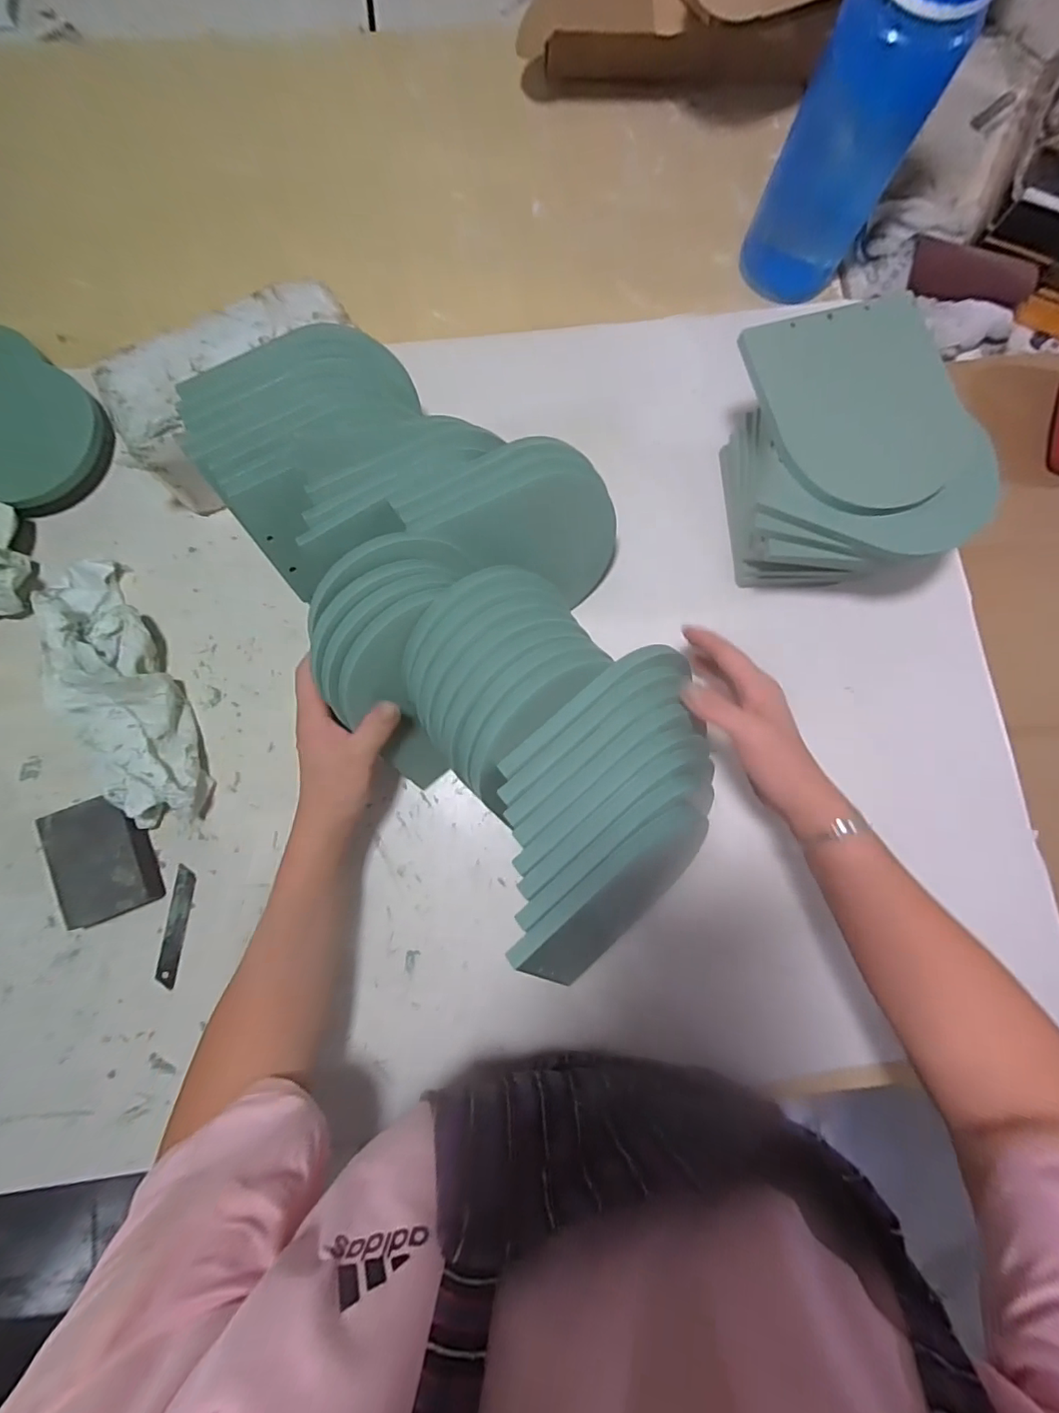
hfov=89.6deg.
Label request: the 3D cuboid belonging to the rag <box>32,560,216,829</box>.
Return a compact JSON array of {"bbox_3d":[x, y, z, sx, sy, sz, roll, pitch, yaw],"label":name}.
[{"bbox_3d":[-0.354,-0.021,0.452,0.076,0.067,0.255,-26,82,-3],"label":"rag"}]

